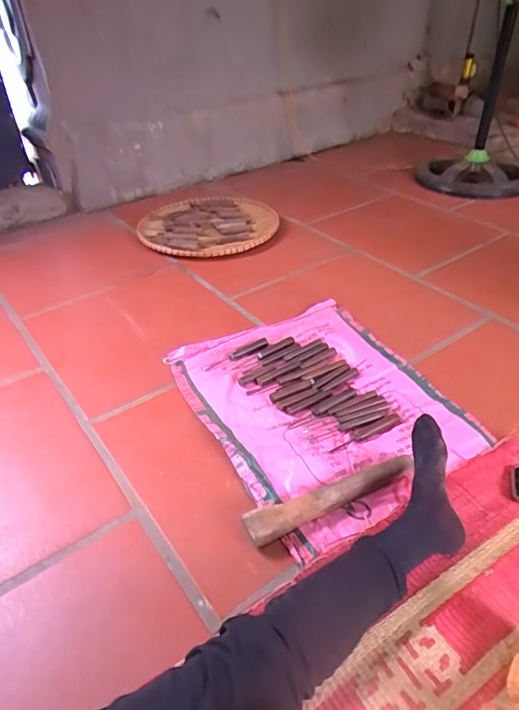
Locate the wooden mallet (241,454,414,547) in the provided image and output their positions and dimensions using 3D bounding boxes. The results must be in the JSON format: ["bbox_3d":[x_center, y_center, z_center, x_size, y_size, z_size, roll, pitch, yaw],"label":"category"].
[{"bbox_3d":[0.129,0.239,0.853,0.326,0.038,0.044,-19,41,-17],"label":"wooden mallet"}]

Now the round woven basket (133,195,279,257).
[{"bbox_3d":[-0.183,-0.467,1.780,0.419,0.068,0.451,-2,38,1],"label":"round woven basket"}]

